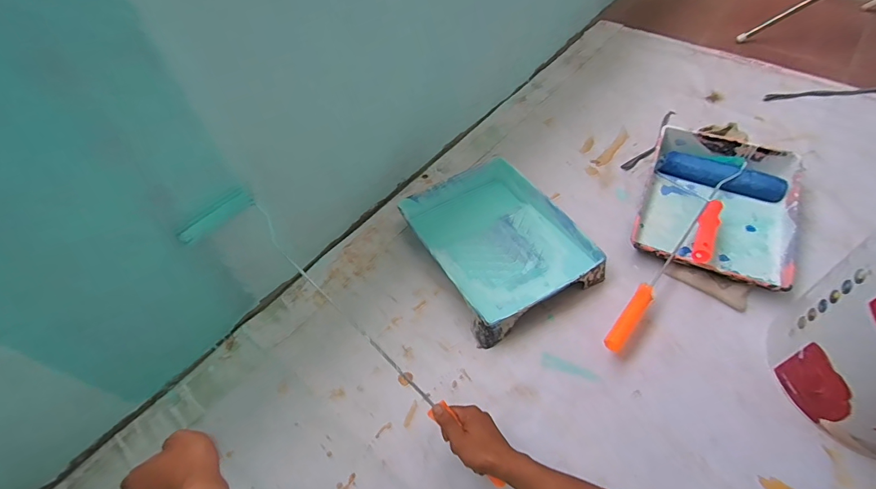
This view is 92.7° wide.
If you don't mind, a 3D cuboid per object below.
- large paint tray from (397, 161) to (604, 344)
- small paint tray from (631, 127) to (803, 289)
[{"bbox_3d":[0.119,-0.009,0.856,0.278,0.063,0.351,-26,55,-15],"label":"large paint tray"},{"bbox_3d":[0.583,-0.090,0.870,0.284,0.071,0.348,22,57,19],"label":"small paint tray"}]

